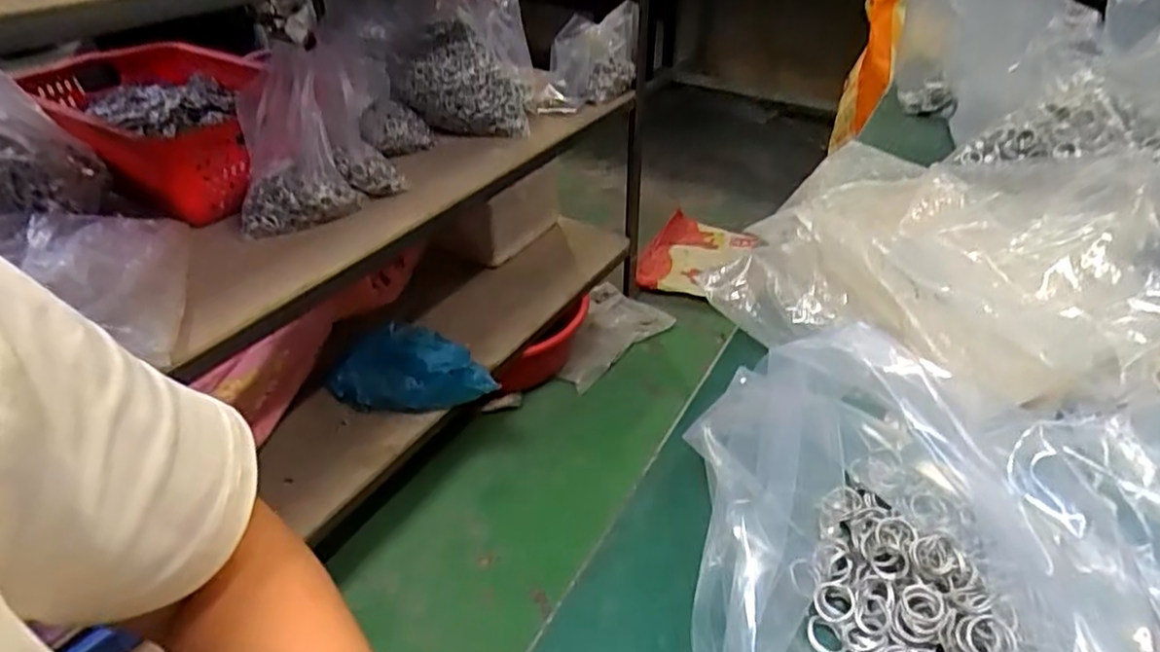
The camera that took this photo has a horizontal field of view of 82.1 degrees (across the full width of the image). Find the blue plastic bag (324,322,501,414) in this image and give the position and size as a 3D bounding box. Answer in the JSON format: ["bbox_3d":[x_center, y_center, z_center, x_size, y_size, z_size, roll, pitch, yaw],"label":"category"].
[{"bbox_3d":[-0.310,0.080,1.224,0.304,0.160,0.119,6,37,9],"label":"blue plastic bag"}]

